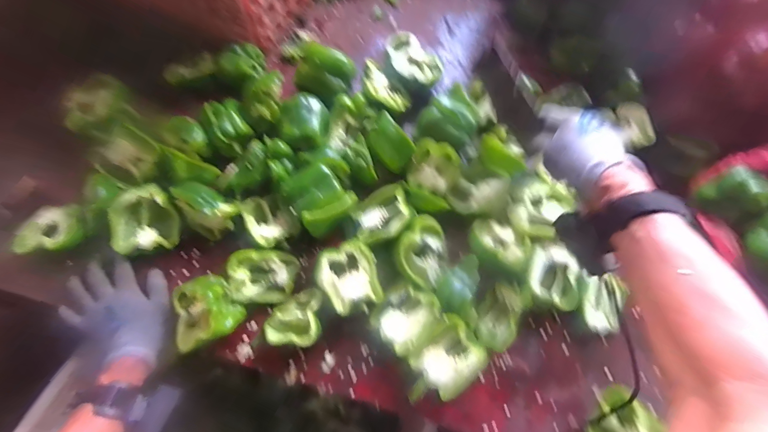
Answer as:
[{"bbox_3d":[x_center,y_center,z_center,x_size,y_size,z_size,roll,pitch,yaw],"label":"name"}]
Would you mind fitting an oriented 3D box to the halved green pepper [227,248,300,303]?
[{"bbox_3d":[-0.159,0.081,0.478,0.084,0.052,0.066,-6,68,-5],"label":"halved green pepper"}]

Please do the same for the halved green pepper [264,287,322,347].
[{"bbox_3d":[-0.119,0.134,0.467,0.074,0.045,0.075,-1,67,-3],"label":"halved green pepper"}]

